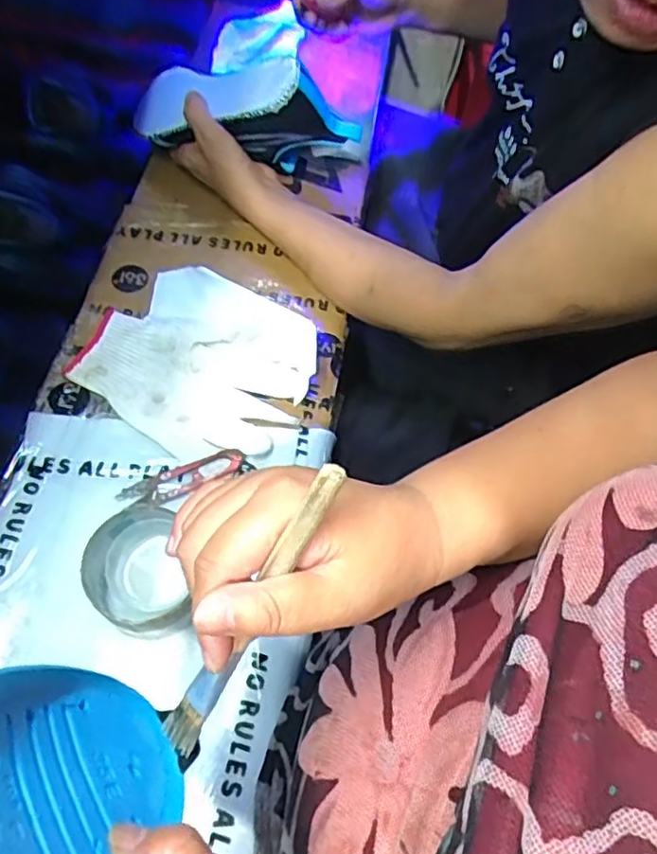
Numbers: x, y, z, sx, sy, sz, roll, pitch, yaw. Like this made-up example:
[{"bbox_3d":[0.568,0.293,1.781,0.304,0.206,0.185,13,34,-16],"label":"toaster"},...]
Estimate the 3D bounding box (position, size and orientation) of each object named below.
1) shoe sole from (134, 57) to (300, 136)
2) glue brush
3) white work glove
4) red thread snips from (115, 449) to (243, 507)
[{"bbox_3d":[-0.118,-0.321,0.609,0.208,0.025,0.073,12,63,32],"label":"shoe sole"},{"bbox_3d":[-0.033,0.079,0.262,0.015,0.013,0.157,34,112,12],"label":"glue brush"},{"bbox_3d":[-0.112,-0.059,0.552,0.182,0.016,0.159,28,68,10],"label":"white work glove"},{"bbox_3d":[-0.118,0.042,0.508,0.100,0.004,0.024,-22,69,-12],"label":"red thread snips"}]

